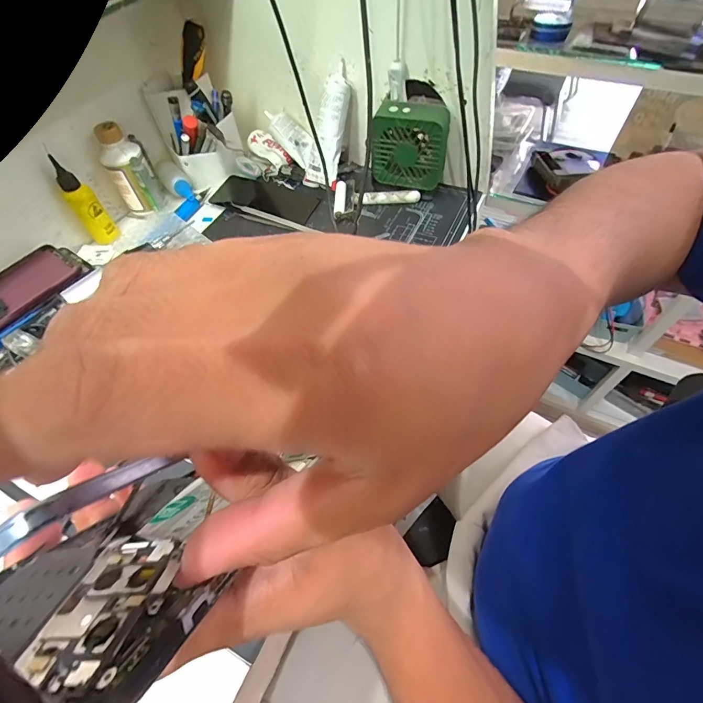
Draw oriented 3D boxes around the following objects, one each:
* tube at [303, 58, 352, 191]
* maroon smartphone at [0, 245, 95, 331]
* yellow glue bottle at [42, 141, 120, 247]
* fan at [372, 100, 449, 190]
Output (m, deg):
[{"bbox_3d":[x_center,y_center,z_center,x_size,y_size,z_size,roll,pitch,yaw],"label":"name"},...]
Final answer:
[{"bbox_3d":[-0.031,-0.311,0.543,0.044,0.152,0.026,37,40,23],"label":"tube"},{"bbox_3d":[-0.398,-0.062,0.442,0.089,0.009,0.174,34,65,22],"label":"maroon smartphone"},{"bbox_3d":[-0.353,-0.197,0.507,0.034,0.114,0.029,-36,62,-19],"label":"yellow glue bottle"},{"bbox_3d":[0.082,-0.277,0.526,0.097,0.110,0.043,16,59,13],"label":"fan"}]

